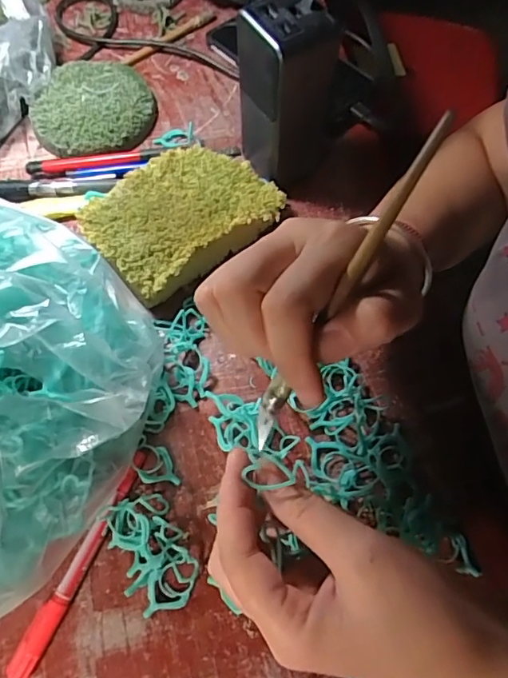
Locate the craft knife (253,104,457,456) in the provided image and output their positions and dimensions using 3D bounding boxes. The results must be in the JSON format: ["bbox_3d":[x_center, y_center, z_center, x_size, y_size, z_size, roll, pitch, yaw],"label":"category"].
[{"bbox_3d":[0.036,-0.018,0.209,0.012,0.004,0.154,34,110,12],"label":"craft knife"}]

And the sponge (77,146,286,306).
[{"bbox_3d":[-0.054,-0.094,0.387,0.131,0.037,0.095,-36,71,-15],"label":"sponge"}]

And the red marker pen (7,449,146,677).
[{"bbox_3d":[-0.102,0.132,0.305,0.012,0.012,0.139,24,68,10],"label":"red marker pen"}]

